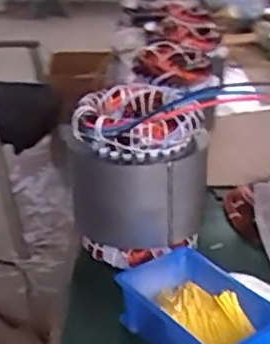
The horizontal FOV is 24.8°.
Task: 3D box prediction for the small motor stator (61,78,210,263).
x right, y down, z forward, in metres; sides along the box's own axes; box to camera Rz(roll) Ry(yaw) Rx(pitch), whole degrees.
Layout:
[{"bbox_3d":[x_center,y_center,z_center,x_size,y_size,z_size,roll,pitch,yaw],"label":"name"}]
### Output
[{"bbox_3d":[0.005,0.000,0.707,0.133,0.169,0.124,10,28,18],"label":"small motor stator"}]

